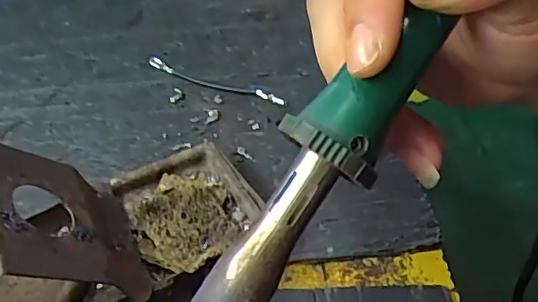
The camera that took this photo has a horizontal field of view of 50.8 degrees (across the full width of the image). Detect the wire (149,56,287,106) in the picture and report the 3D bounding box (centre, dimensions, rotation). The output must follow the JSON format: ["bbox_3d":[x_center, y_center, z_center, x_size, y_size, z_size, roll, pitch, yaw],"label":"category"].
[{"bbox_3d":[-0.035,-0.046,0.376,0.099,0.007,0.010,17,45,15],"label":"wire"}]

